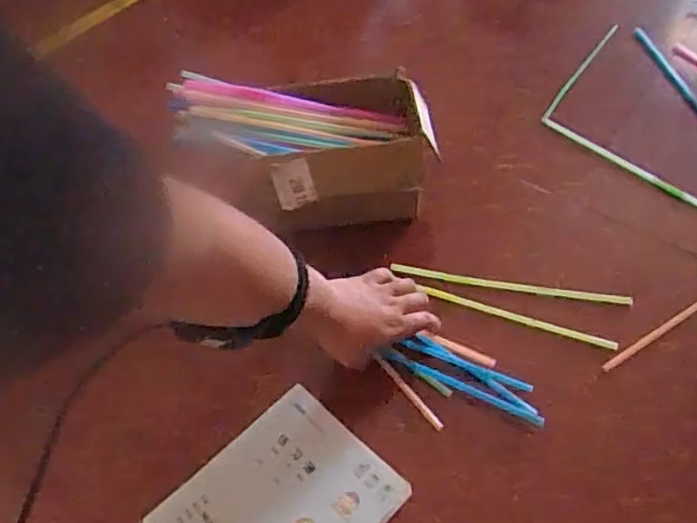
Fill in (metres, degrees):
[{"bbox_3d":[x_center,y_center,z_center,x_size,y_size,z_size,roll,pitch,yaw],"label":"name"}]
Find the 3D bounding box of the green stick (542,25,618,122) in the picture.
[{"bbox_3d":[0.341,-0.281,0.911,0.013,0.012,0.253,27,59,24],"label":"green stick"}]

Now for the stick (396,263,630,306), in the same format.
[{"bbox_3d":[0.175,0.026,0.683,0.255,0.008,0.016,8,53,11],"label":"stick"}]

